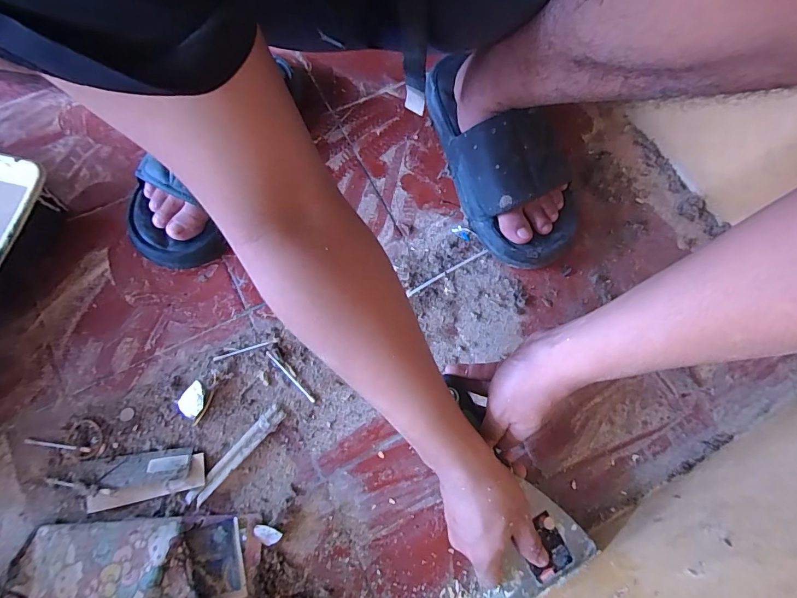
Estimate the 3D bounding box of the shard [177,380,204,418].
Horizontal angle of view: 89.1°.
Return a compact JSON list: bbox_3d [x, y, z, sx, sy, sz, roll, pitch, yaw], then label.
[{"bbox_3d":[-0.213,0.105,0.423,0.026,0.011,0.033,34,75,8],"label":"shard"}]

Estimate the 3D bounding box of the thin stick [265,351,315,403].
[{"bbox_3d":[-0.117,0.083,0.435,0.005,0.007,0.074,-43,79,-13],"label":"thin stick"}]

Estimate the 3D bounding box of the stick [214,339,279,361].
[{"bbox_3d":[-0.168,0.055,0.442,0.068,0.004,0.004,-17,74,-7],"label":"stick"}]

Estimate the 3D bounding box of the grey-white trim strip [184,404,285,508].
[{"bbox_3d":[-0.164,0.159,0.411,0.018,0.007,0.118,40,76,10],"label":"grey-white trim strip"}]

